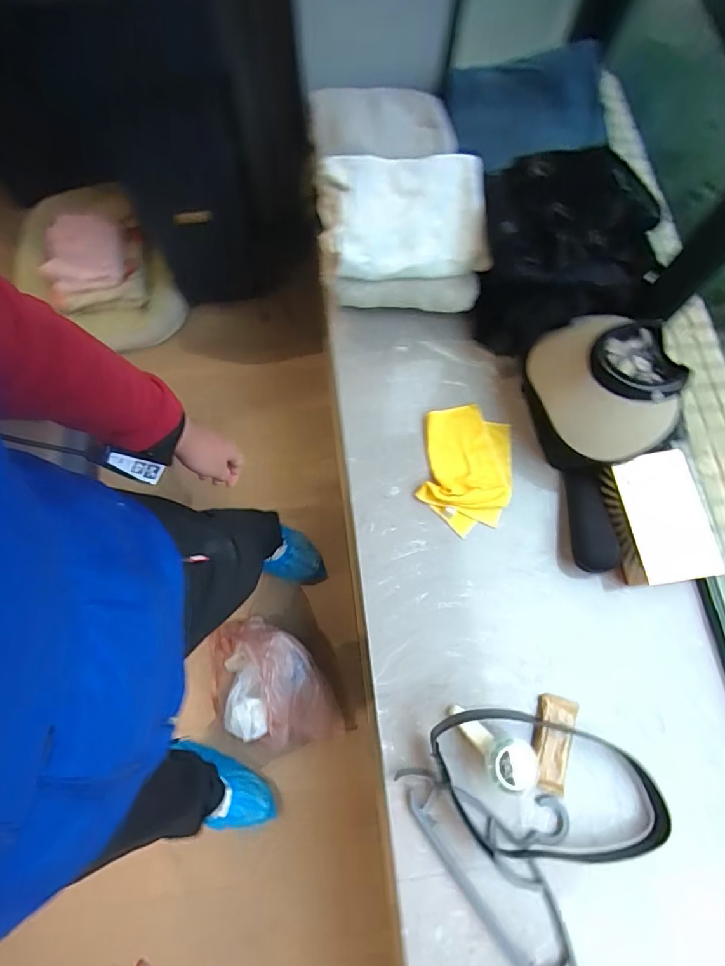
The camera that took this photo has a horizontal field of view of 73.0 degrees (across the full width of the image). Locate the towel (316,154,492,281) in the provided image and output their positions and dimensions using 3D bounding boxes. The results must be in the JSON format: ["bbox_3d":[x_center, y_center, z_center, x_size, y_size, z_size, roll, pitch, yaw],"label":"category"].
[{"bbox_3d":[0.068,-0.474,0.873,0.297,0.109,0.214,-6,73,-3],"label":"towel"}]

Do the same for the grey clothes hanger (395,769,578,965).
[{"bbox_3d":[0.236,0.565,0.738,0.192,0.034,0.389,-36,76,-11],"label":"grey clothes hanger"}]

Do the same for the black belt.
[{"bbox_3d":[0.282,0.466,0.755,0.379,0.041,0.205,5,72,1],"label":"black belt"}]

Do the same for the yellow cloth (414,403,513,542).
[{"bbox_3d":[0.196,-0.031,0.934,0.171,0.031,0.253,10,73,2],"label":"yellow cloth"}]

